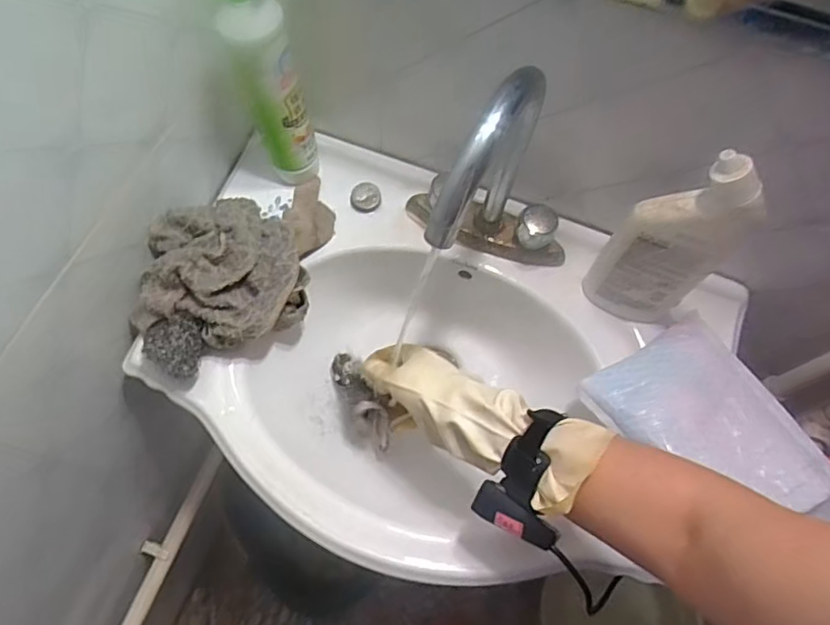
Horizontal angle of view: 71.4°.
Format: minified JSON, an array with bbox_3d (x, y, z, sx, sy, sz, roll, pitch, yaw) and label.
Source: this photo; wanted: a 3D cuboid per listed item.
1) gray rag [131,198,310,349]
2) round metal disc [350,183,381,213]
[{"bbox_3d":[-0.194,-0.046,0.590,0.165,0.073,0.150,9,68,2],"label":"gray rag"},{"bbox_3d":[-0.057,-0.133,0.670,0.035,0.016,0.031,0,68,-2],"label":"round metal disc"}]

